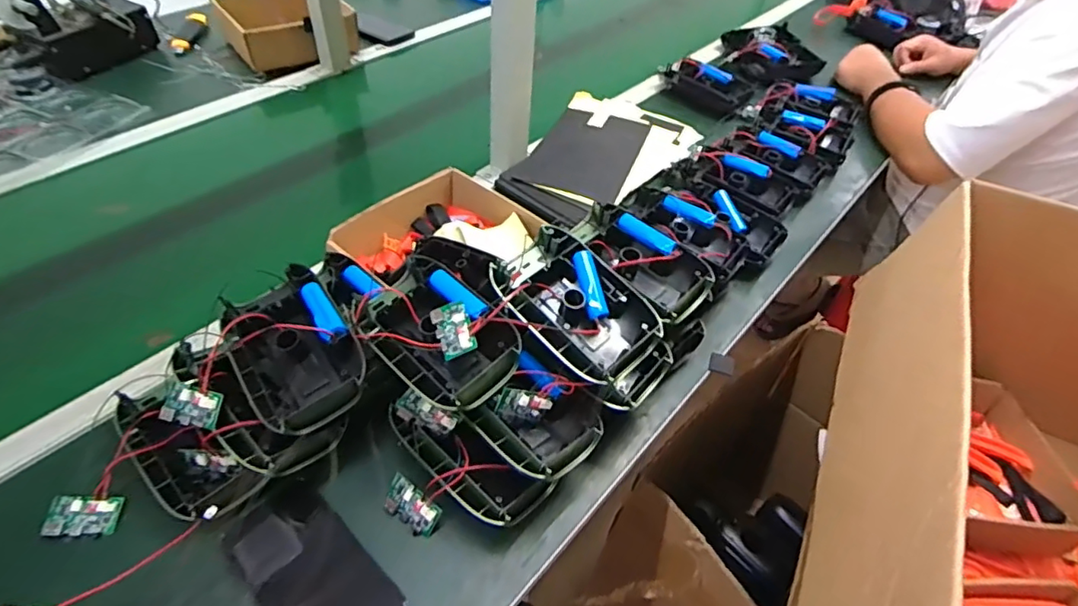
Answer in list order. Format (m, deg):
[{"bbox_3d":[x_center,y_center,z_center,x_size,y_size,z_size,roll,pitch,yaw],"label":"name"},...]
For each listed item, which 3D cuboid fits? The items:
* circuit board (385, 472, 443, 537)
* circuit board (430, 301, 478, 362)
[{"bbox_3d":[-0.113,0.179,0.499,0.053,0.009,0.033,29,87,19],"label":"circuit board"},{"bbox_3d":[-0.073,0.023,0.489,0.030,0.007,0.053,-24,53,-3],"label":"circuit board"}]

